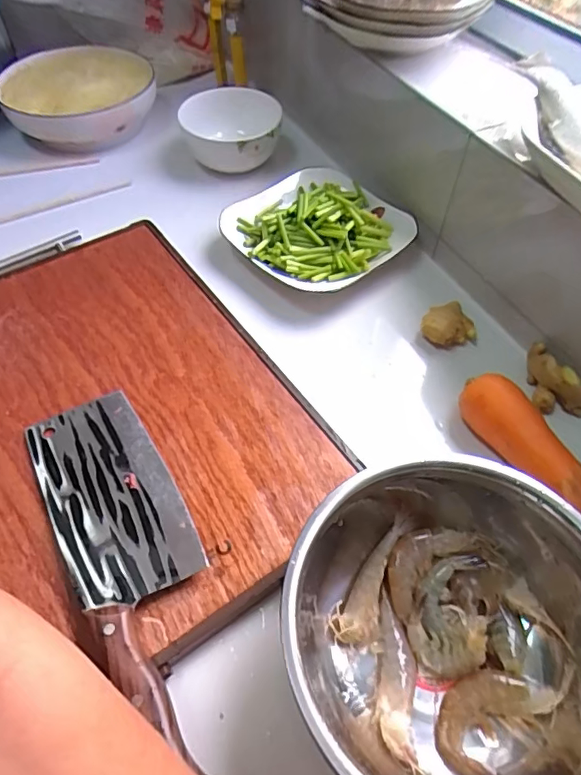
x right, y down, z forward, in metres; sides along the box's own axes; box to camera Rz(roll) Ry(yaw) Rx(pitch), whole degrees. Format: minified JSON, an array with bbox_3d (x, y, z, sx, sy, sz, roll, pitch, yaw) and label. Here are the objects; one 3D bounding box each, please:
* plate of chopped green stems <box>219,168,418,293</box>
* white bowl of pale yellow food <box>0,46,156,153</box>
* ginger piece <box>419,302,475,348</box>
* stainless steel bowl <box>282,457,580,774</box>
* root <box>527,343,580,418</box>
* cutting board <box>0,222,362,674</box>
[{"bbox_3d":[0.029,-0.185,0.560,0.170,0.037,0.176,1,54,-1],"label":"plate of chopped green stems"},{"bbox_3d":[-0.287,-0.393,0.705,0.194,0.065,0.167,-9,54,-7],"label":"white bowl of pale yellow food"},{"bbox_3d":[0.158,-0.061,0.517,0.055,0.036,0.043,-22,57,-17],"label":"ginger piece"},{"bbox_3d":[0.110,0.160,0.326,0.219,0.090,0.205,1,54,-1],"label":"stainless steel bowl"},{"bbox_3d":[0.234,-0.001,0.462,0.030,0.035,0.069,-30,60,-21],"label":"root"},{"bbox_3d":[-0.170,0.008,0.446,0.291,0.019,0.438,-31,62,-20],"label":"cutting board"}]

